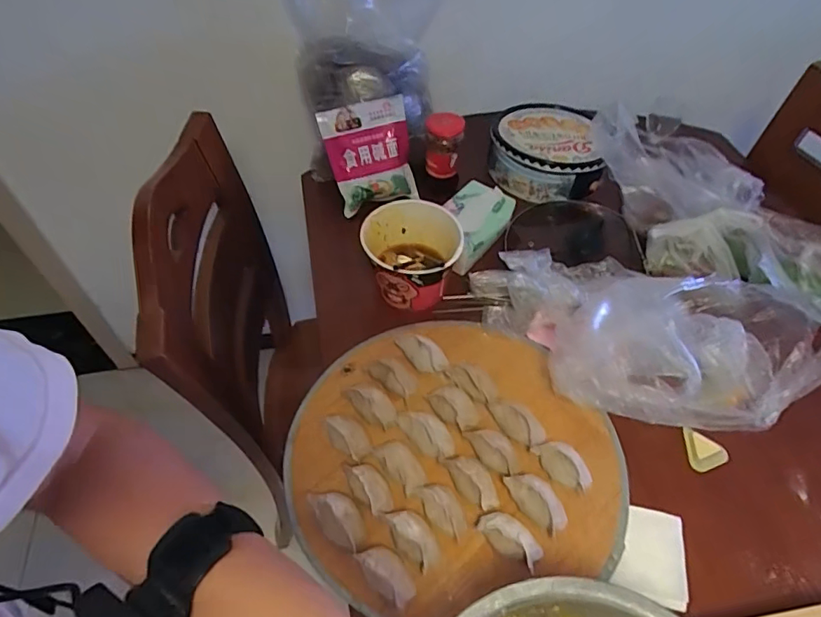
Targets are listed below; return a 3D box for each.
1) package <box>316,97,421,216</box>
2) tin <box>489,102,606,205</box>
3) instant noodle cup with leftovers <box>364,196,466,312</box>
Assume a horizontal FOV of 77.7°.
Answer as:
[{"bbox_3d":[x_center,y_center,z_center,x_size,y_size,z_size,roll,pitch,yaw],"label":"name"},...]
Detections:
[{"bbox_3d":[-0.066,-0.256,0.865,0.144,0.174,0.034,-21,31,-16],"label":"package"},{"bbox_3d":[0.249,-0.300,0.955,0.193,0.089,0.204,1,52,-1],"label":"tin"},{"bbox_3d":[0.001,-0.074,0.758,0.139,0.120,0.134,1,52,-1],"label":"instant noodle cup with leftovers"}]

